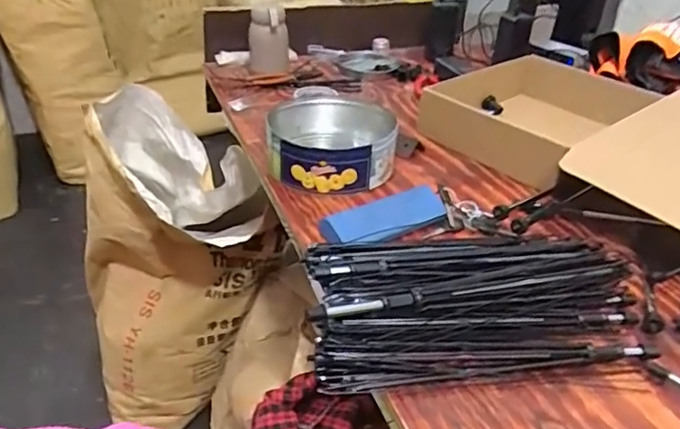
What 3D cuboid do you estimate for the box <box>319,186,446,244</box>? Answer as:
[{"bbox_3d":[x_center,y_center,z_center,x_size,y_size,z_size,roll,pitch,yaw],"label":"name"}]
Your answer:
[{"bbox_3d":[0.060,0.006,0.697,0.158,0.032,0.054,-15,37,-27],"label":"box"}]

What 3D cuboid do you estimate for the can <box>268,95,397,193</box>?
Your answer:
[{"bbox_3d":[-0.013,-0.118,0.882,0.193,0.075,0.235,0,35,-1],"label":"can"}]

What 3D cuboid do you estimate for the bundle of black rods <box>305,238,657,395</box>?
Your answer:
[{"bbox_3d":[0.139,0.074,0.577,0.347,0.064,0.194,-1,33,-9],"label":"bundle of black rods"}]

